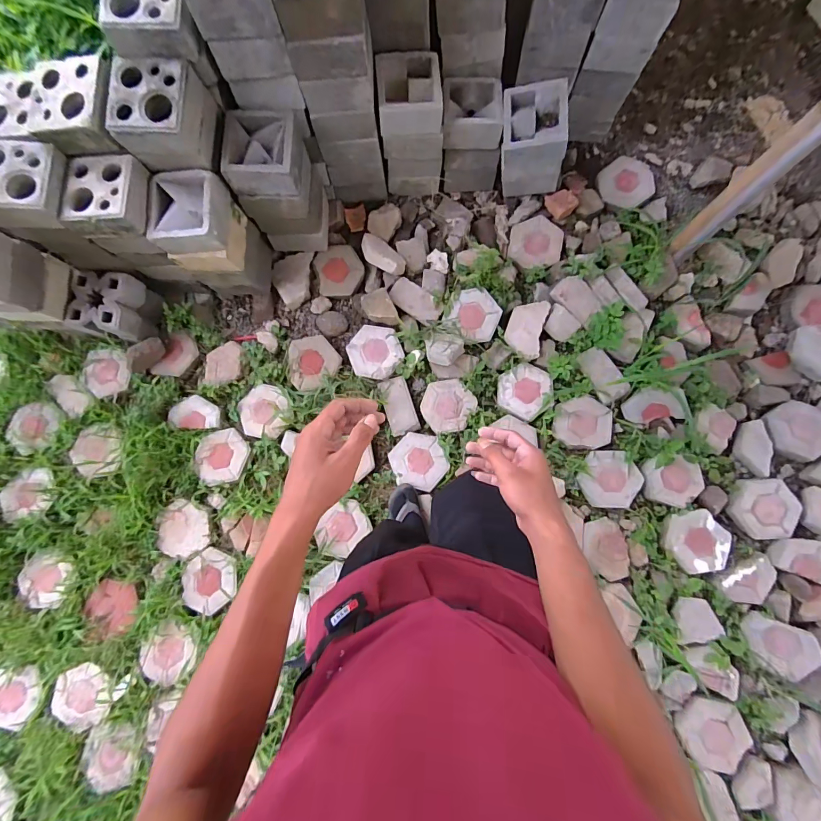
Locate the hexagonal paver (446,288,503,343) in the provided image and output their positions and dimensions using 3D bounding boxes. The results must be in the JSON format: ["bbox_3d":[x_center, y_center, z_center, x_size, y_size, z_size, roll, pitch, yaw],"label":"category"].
[{"bbox_3d":[0.236,-0.358,1.479,0.198,0.049,0.181,29,84,4],"label":"hexagonal paver"}]

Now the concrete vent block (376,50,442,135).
[{"bbox_3d":[-0.005,-1.014,1.261,0.196,0.101,0.227,-5,81,1],"label":"concrete vent block"}]

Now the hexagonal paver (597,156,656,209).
[{"bbox_3d":[0.846,-0.891,1.533,0.214,0.044,0.200,-45,85,-4],"label":"hexagonal paver"}]

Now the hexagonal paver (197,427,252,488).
[{"bbox_3d":[-0.684,0.168,1.449,0.180,0.035,0.190,-15,83,-1],"label":"hexagonal paver"}]

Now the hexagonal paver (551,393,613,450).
[{"bbox_3d":[0.621,0.047,1.424,0.195,0.051,0.184,2,83,1],"label":"hexagonal paver"}]

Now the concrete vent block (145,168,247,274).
[{"bbox_3d":[-0.663,-0.575,1.229,0.211,0.200,0.215,4,82,2],"label":"concrete vent block"}]

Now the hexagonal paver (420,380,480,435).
[{"bbox_3d":[0.142,-0.016,1.468,0.202,0.035,0.196,-9,81,0],"label":"hexagonal paver"}]

